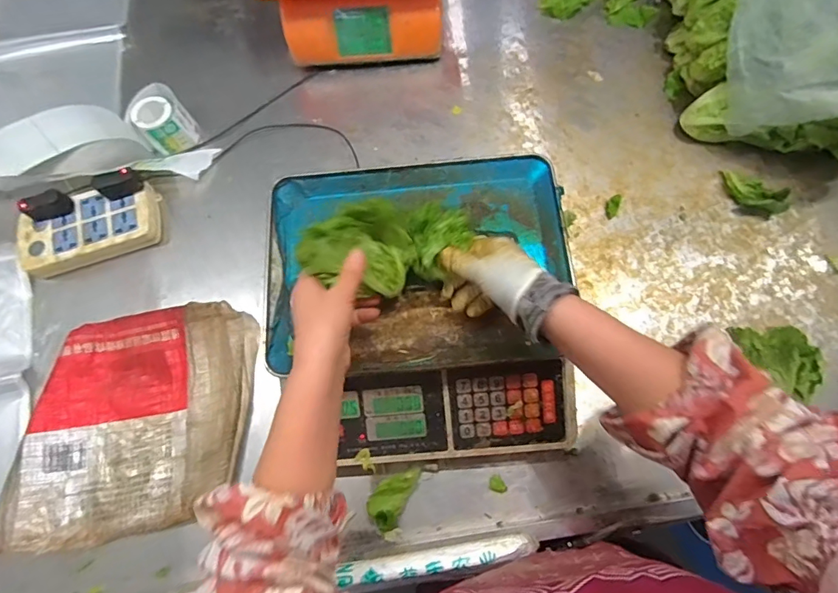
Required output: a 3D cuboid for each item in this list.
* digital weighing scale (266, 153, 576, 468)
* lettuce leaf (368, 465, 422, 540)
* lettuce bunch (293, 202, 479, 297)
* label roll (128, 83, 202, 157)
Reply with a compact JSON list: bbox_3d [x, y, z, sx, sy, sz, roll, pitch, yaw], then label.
[{"bbox_3d":[0.001,0.017,0.546,0.335,0.104,0.329,-5,72,2],"label":"digital weighing scale"},{"bbox_3d":[-0.033,0.227,0.518,0.044,0.027,0.079,16,74,9],"label":"lettuce leaf"},{"bbox_3d":[-0.030,-0.049,0.450,0.157,0.069,0.076,-17,72,-3],"label":"lettuce bunch"},{"bbox_3d":[-0.374,-0.259,0.679,0.074,0.058,0.084,-38,74,-8],"label":"label roll"}]

